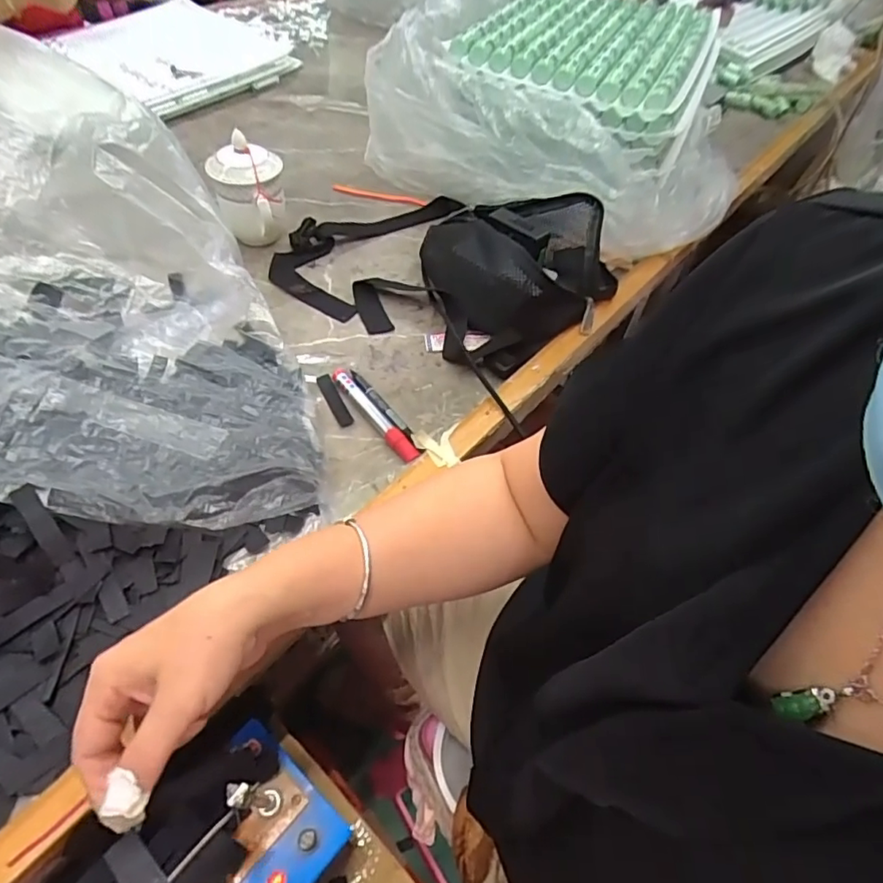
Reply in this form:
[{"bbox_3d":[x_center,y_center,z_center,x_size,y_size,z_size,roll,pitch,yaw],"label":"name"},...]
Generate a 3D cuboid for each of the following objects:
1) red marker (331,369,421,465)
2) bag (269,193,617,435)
[{"bbox_3d":[-0.066,-0.026,0.548,0.014,0.015,0.134,-31,61,-26],"label":"red marker"},{"bbox_3d":[0.010,-0.234,0.676,0.367,0.085,0.312,35,57,20],"label":"bag"}]

